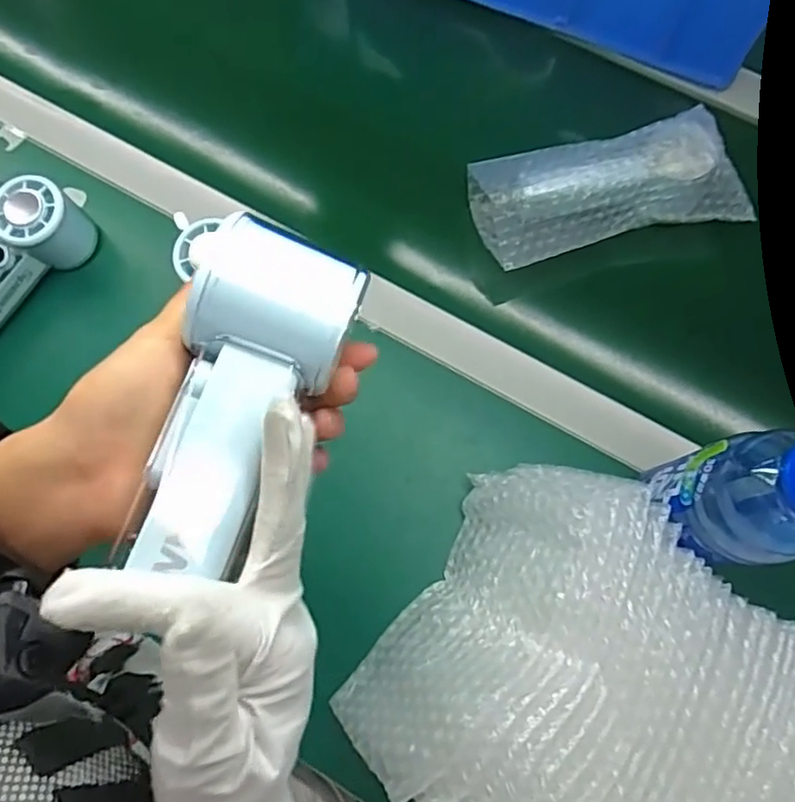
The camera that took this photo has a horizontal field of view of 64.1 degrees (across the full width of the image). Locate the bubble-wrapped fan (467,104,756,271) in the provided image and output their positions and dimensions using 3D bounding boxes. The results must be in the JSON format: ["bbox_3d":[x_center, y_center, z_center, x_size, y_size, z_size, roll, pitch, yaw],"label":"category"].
[{"bbox_3d":[0.168,-0.174,0.516,0.201,0.059,0.095,-14,71,-4],"label":"bubble-wrapped fan"}]

